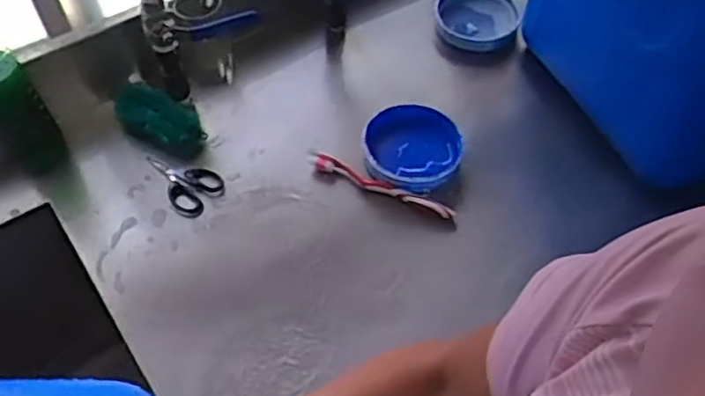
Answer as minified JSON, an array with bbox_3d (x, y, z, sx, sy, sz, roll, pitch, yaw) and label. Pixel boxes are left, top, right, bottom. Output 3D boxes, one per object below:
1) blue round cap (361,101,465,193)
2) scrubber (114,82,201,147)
[{"bbox_3d":[0.076,-0.064,0.812,0.118,0.029,0.117,-1,52,1],"label":"blue round cap"},{"bbox_3d":[-0.242,-0.099,0.837,0.127,0.035,0.064,21,56,16],"label":"scrubber"}]

